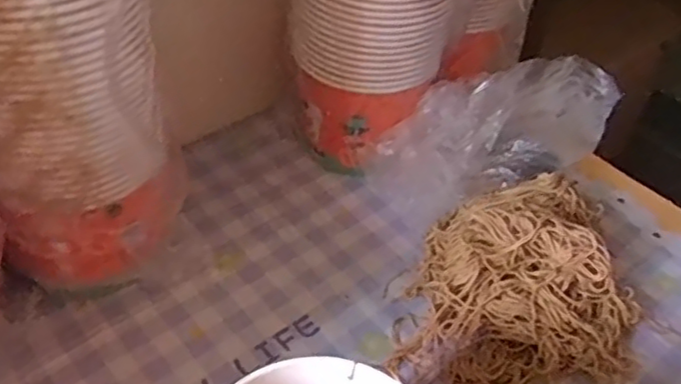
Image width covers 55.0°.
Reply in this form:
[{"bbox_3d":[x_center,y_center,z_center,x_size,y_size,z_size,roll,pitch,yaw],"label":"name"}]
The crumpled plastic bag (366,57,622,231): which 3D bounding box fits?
[{"bbox_3d":[0.181,-0.064,0.747,0.326,0.122,0.131,-30,55,-32],"label":"crumpled plastic bag"}]

